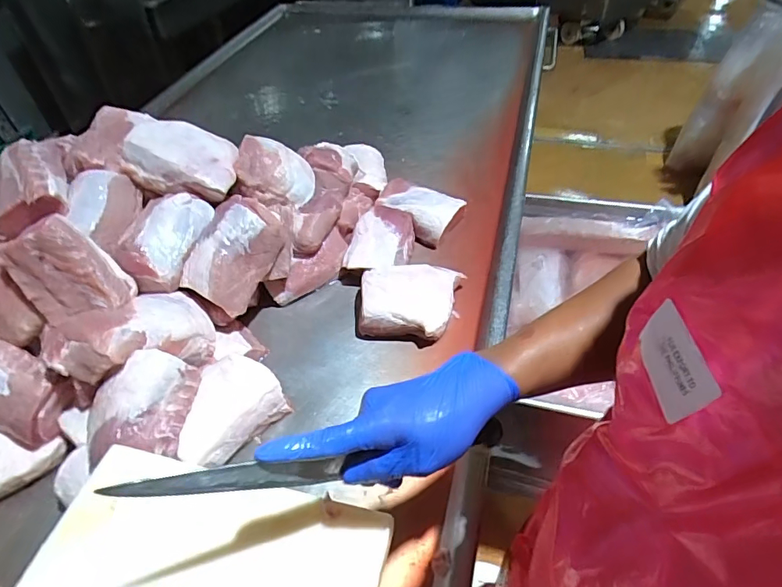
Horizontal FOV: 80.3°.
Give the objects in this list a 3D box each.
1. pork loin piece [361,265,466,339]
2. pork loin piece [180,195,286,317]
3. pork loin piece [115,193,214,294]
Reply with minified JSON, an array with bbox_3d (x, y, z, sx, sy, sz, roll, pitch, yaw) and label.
[{"bbox_3d":[0.034,0.016,0.792,0.167,0.064,0.135,1,47,6],"label":"pork loin piece"},{"bbox_3d":[-0.250,-0.070,0.744,0.097,0.104,0.178,17,51,21],"label":"pork loin piece"},{"bbox_3d":[-0.359,-0.086,0.736,0.101,0.075,0.178,28,64,-17],"label":"pork loin piece"}]

